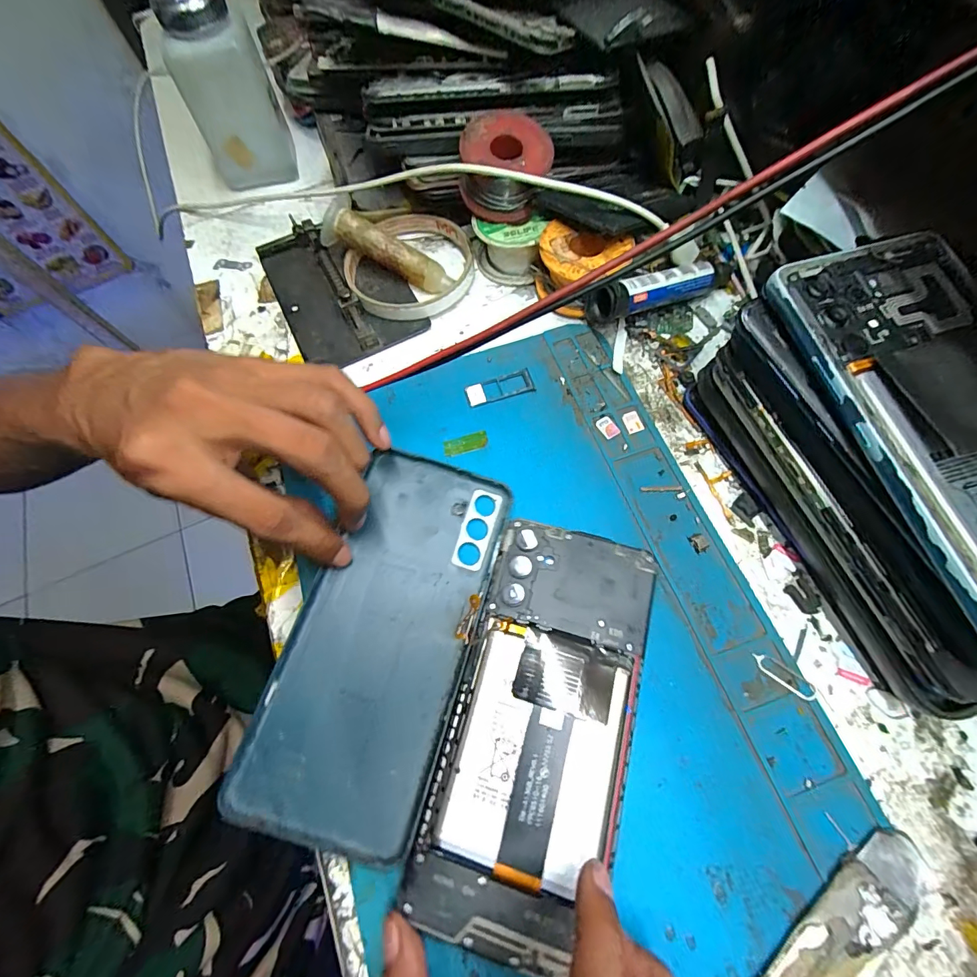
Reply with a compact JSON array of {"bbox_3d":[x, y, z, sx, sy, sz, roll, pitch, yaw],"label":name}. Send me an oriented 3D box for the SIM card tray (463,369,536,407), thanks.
[{"bbox_3d":[0.006,-0.058,0.249,0.039,0.004,0.016,-16,67,-5],"label":"SIM card tray"}]

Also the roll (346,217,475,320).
[{"bbox_3d":[-0.051,-0.146,0.284,0.080,0.018,0.085,-1,66,2],"label":"roll"}]

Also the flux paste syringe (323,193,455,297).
[{"bbox_3d":[-0.063,-0.154,0.279,0.089,0.026,0.022,30,70,-1],"label":"flux paste syringe"}]

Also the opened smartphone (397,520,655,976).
[{"bbox_3d":[0.021,0.091,0.179,0.071,0.005,0.155,16,69,9],"label":"opened smartphone"}]

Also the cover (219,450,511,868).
[{"bbox_3d":[-0.045,0.062,0.194,0.074,0.006,0.162,18,69,-1],"label":"cover"}]

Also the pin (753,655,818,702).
[{"bbox_3d":[0.125,0.080,0.185,0.026,0.004,0.007,31,71,15],"label":"pin"}]

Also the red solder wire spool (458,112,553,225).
[{"bbox_3d":[0.010,-0.189,0.257,0.052,0.034,0.046,-3,66,1],"label":"red solder wire spool"}]

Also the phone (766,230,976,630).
[{"bbox_3d":[0.161,-0.022,0.148,0.071,0.013,0.153,-14,68,-2],"label":"phone"}]

